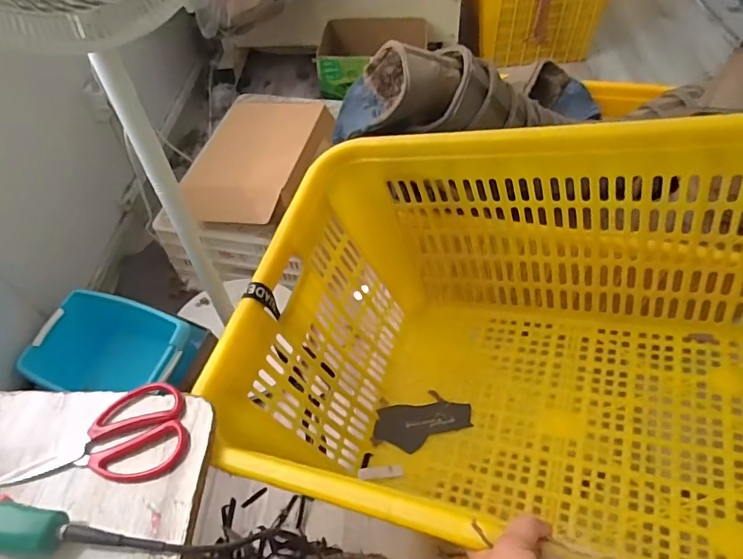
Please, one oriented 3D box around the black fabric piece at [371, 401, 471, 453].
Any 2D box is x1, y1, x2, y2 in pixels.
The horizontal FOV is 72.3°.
[{"bbox_3d":[0.087,0.249,0.874,0.165,0.006,0.082,-13,51,11],"label":"black fabric piece"}]

